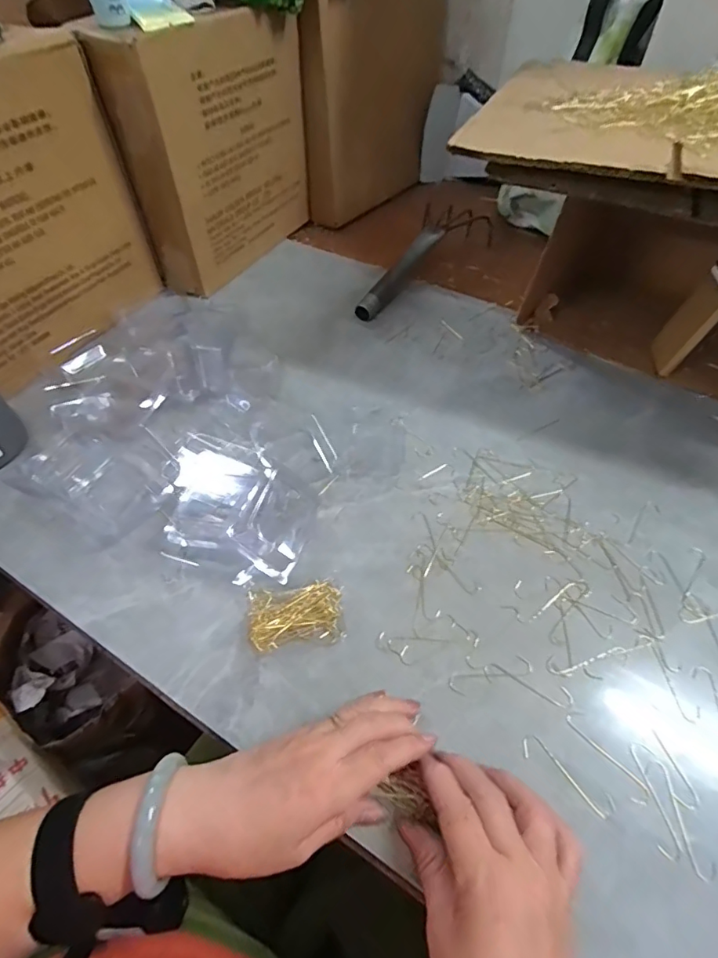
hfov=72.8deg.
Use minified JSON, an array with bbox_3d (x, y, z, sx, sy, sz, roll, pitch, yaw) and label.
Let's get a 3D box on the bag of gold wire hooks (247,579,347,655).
[{"bbox_3d":[-0.049,0.107,0.380,0.071,0.020,0.047,-7,51,-7],"label":"bag of gold wire hooks"}]

